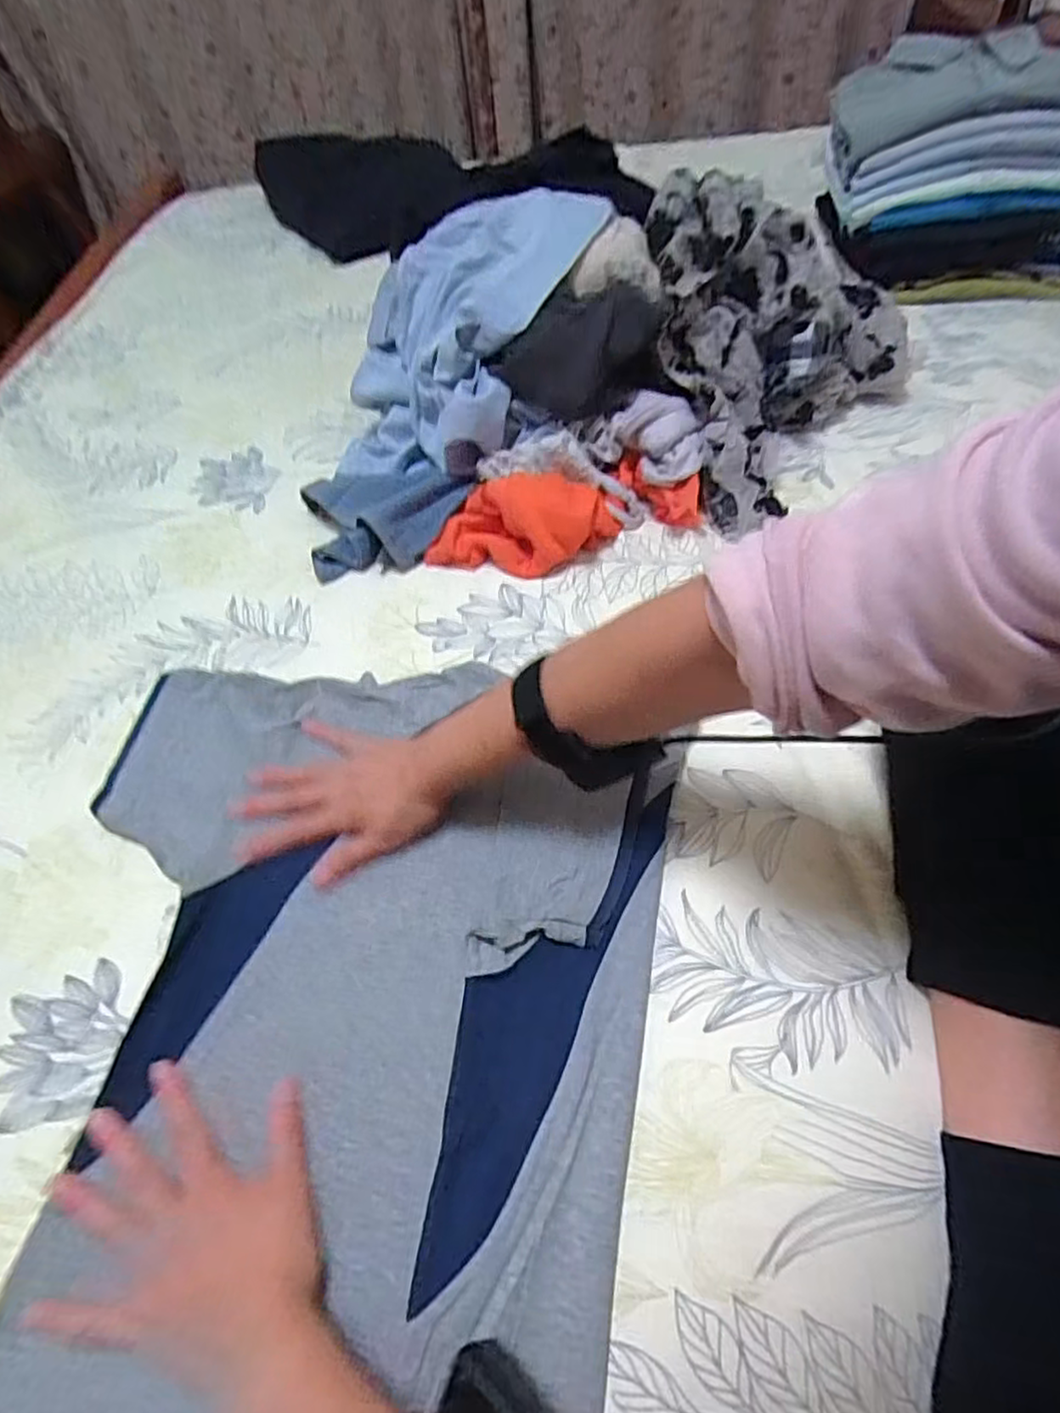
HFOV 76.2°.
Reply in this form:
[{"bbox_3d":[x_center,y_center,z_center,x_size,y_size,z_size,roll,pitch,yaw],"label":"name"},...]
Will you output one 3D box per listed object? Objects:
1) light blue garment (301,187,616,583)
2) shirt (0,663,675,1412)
[{"bbox_3d":[-0.107,-0.324,0.669,0.216,0.188,0.394,24,60,21],"label":"light blue garment"},{"bbox_3d":[-0.146,0.228,0.400,0.416,0.032,0.567,5,55,9],"label":"shirt"}]

